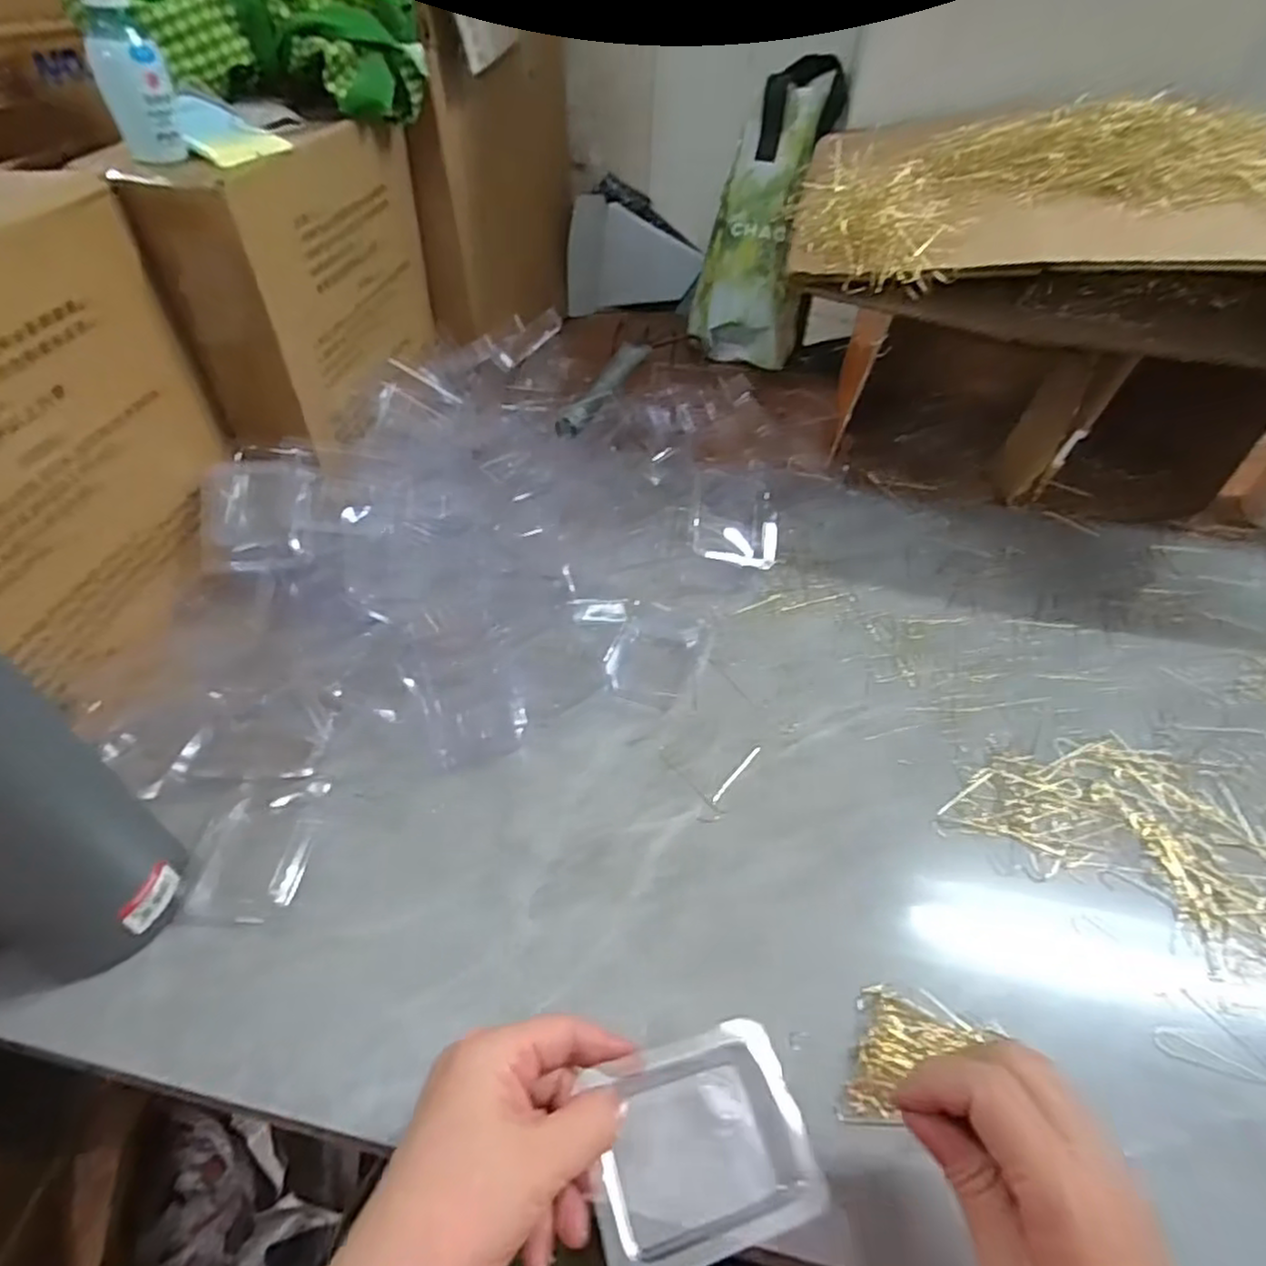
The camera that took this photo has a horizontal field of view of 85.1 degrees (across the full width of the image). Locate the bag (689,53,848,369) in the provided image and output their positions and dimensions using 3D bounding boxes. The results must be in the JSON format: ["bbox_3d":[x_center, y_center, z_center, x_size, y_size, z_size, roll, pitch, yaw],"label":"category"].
[{"bbox_3d":[0.157,-0.486,0.799,0.128,0.325,0.076,16,25,10],"label":"bag"}]

